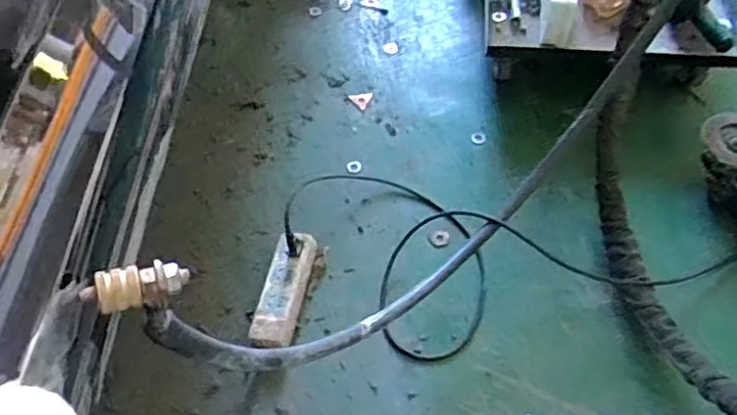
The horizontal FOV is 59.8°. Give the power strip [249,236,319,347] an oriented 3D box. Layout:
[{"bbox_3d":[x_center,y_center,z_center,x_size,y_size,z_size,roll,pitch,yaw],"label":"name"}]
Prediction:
[{"bbox_3d":[-0.121,0.122,0.922,0.060,0.043,0.178,10,59,8],"label":"power strip"}]

